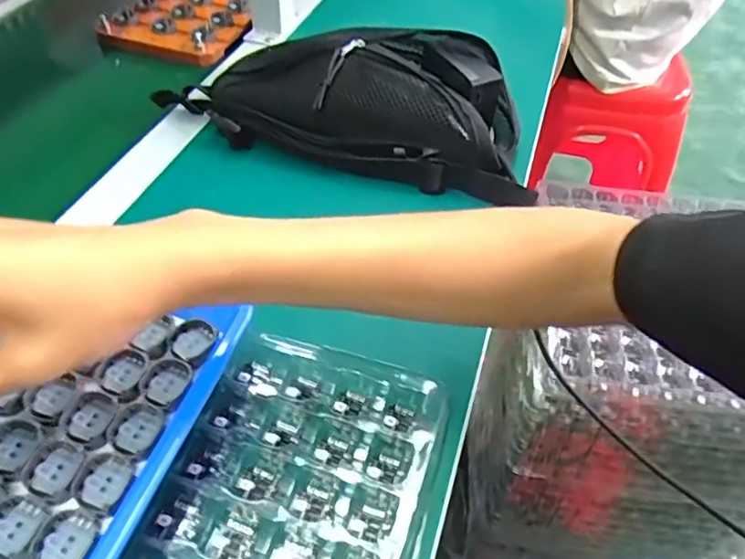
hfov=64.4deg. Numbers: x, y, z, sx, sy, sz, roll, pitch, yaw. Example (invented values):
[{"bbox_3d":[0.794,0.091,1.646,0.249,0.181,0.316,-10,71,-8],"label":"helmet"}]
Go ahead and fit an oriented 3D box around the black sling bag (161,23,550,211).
[{"bbox_3d":[-0.021,-0.171,0.538,0.333,0.074,0.148,12,49,8],"label":"black sling bag"}]

